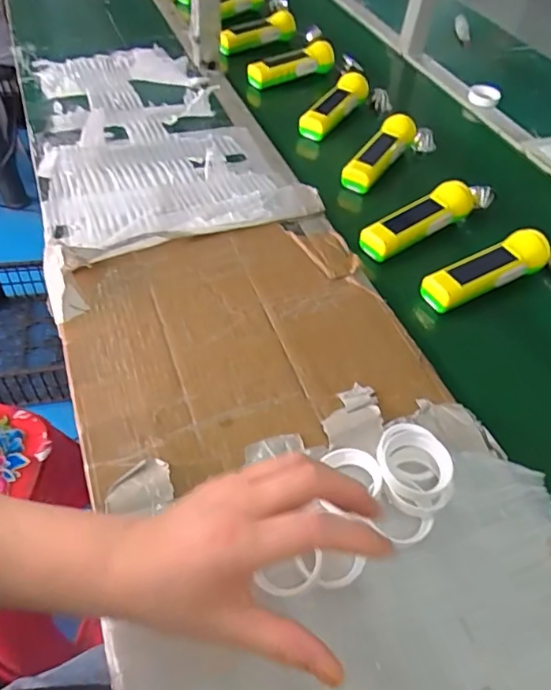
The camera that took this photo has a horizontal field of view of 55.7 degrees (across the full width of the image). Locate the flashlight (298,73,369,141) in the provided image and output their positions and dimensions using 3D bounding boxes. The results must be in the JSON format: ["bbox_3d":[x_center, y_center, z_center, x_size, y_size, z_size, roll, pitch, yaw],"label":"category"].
[{"bbox_3d":[0.088,-0.361,0.791,0.041,0.034,0.140,37,73,24],"label":"flashlight"}]

